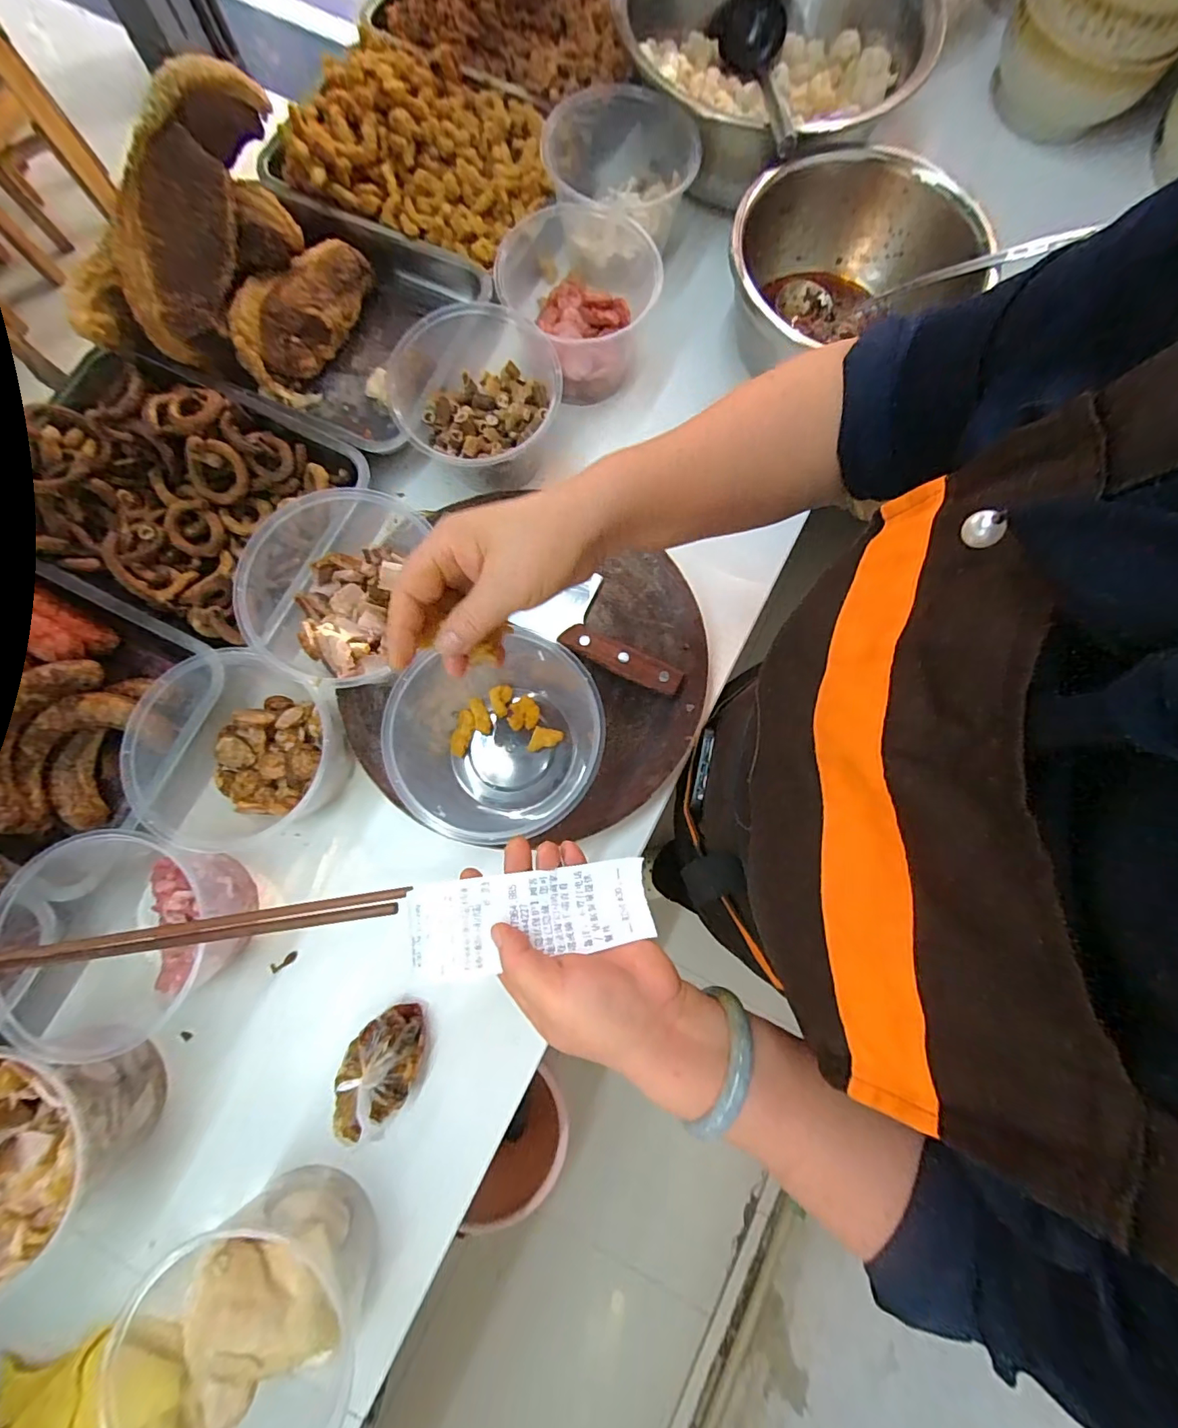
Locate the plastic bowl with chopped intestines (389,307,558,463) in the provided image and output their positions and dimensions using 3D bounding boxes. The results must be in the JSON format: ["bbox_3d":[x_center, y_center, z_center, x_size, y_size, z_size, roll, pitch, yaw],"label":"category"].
[{"bbox_3d":[-0.111,-0.325,0.517,0.161,0.065,0.169,0,78,-1],"label":"plastic bowl with chopped intestines"}]

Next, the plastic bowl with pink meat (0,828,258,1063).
[{"bbox_3d":[-0.406,0.197,0.460,0.174,0.123,0.166,0,78,-1],"label":"plastic bowl with pink meat"}]

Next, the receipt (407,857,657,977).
[{"bbox_3d":[-0.036,0.126,0.318,0.146,0.024,0.050,-4,78,-11],"label":"receipt"}]

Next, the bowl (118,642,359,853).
[{"bbox_3d":[-0.327,0.040,0.476,0.145,0.097,0.146,0,78,-1],"label":"bowl"}]

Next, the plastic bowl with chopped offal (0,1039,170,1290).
[{"bbox_3d":[-0.458,0.346,0.409,0.156,0.104,0.150,0,78,-1],"label":"plastic bowl with chopped offal"}]

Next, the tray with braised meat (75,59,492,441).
[{"bbox_3d":[-0.330,-0.458,0.543,0.350,0.158,0.295,27,79,4],"label":"tray with braised meat"}]

